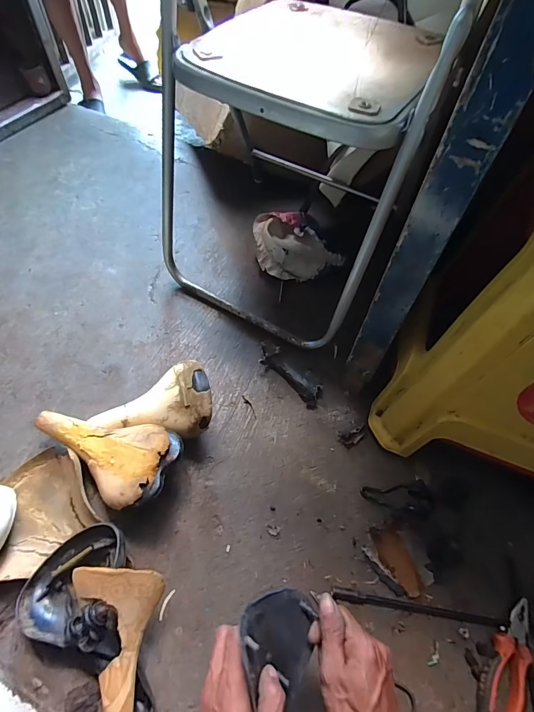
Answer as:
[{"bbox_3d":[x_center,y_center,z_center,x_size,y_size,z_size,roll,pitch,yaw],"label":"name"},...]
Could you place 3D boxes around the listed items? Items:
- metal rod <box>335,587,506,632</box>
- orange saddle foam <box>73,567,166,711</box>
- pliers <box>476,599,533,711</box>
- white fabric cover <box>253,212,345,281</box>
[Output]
[{"bbox_3d":[0.224,0.375,0.541,0.255,0.015,0.016,10,58,2],"label":"metal rod"},{"bbox_3d":[-0.190,0.365,0.466,0.112,0.035,0.181,-4,79,-7],"label":"orange saddle foam"},{"bbox_3d":[0.337,0.428,0.507,0.053,0.025,0.160,32,61,14],"label":"pliers"},{"bbox_3d":[0.060,-0.265,0.895,0.171,0.071,0.197,-30,65,-21],"label":"white fabric cover"}]

